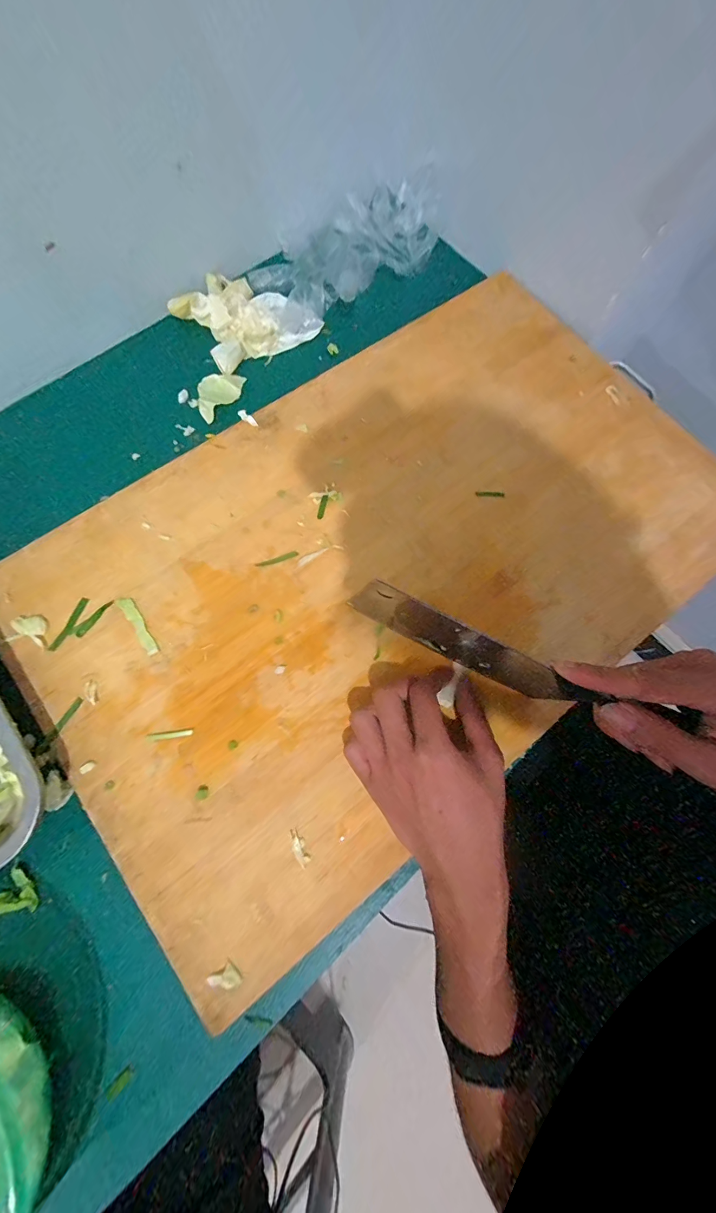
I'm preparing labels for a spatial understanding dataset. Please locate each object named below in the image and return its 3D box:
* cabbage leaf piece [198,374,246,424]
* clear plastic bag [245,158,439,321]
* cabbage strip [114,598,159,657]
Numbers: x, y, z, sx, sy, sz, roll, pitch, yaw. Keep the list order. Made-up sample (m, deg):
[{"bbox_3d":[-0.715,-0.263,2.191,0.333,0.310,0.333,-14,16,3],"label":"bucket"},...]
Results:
[{"bbox_3d":[-0.151,-0.233,0.413,0.035,0.010,0.065,38,77,8],"label":"cabbage leaf piece"},{"bbox_3d":[-0.003,-0.439,0.458,0.140,0.045,0.234,38,77,8],"label":"clear plastic bag"},{"bbox_3d":[-0.190,0.016,0.329,0.012,0.004,0.059,-34,79,-10],"label":"cabbage strip"}]

